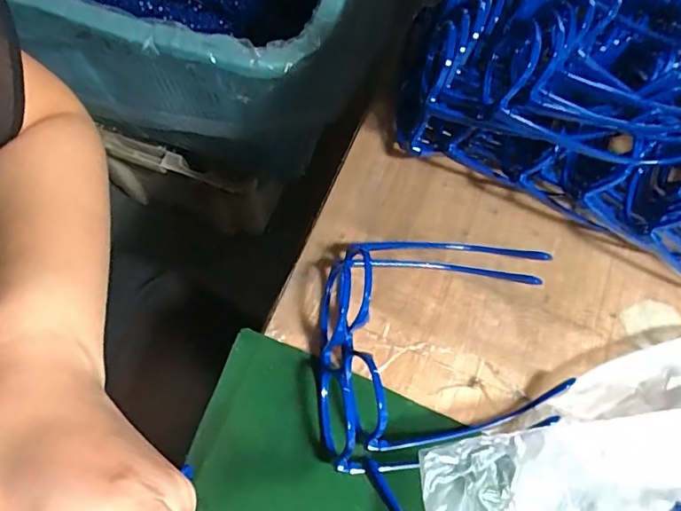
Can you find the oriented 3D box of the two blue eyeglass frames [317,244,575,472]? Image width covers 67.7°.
[{"bbox_3d":[0.059,0.054,0.308,0.144,0.036,0.135,0,71,-2],"label":"two blue eyeglass frames"}]

